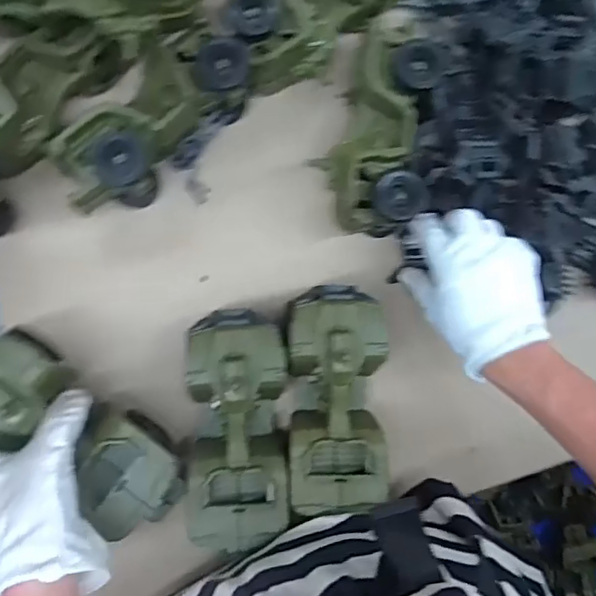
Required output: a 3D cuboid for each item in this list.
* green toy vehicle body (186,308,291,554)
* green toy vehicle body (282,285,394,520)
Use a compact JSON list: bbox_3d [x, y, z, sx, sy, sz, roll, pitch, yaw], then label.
[{"bbox_3d":[-0.050,0.104,0.491,0.077,0.076,0.181,-1,85,-6],"label":"green toy vehicle body"},{"bbox_3d":[0.030,0.082,0.501,0.078,0.078,0.176,-1,85,-6],"label":"green toy vehicle body"}]

